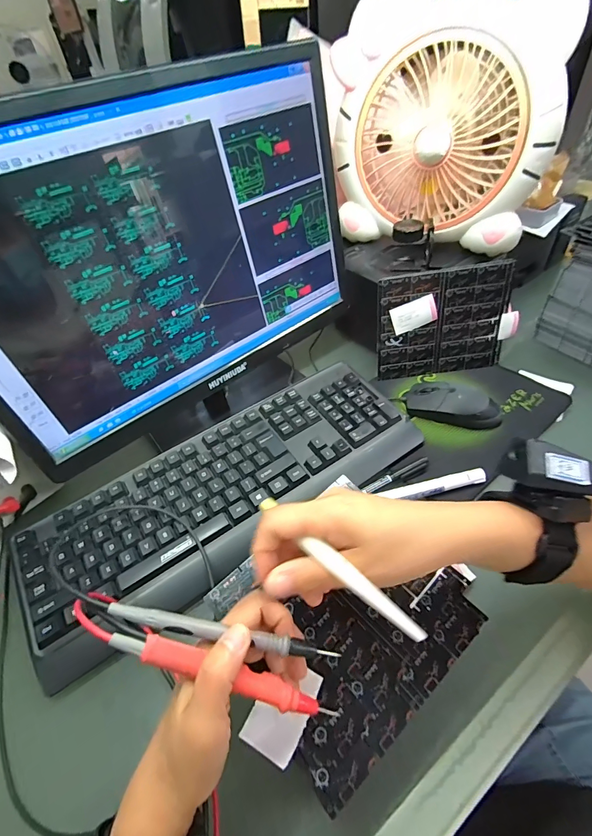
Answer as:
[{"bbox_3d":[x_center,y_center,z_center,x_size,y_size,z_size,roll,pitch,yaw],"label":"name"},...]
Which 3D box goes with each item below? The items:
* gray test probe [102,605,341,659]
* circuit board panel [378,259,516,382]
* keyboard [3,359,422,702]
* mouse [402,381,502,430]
[{"bbox_3d":[-0.044,0.134,0.235,0.141,0.007,0.010,14,47,-5],"label":"gray test probe"},{"bbox_3d":[0.207,-0.128,0.516,0.186,0.141,0.009,-8,34,-1],"label":"circuit board panel"},{"bbox_3d":[-0.069,0.075,0.422,0.431,0.038,0.158,-31,50,-21],"label":"keyboard"},{"bbox_3d":[0.200,-0.018,0.483,0.114,0.031,0.050,12,49,18],"label":"mouse"}]

